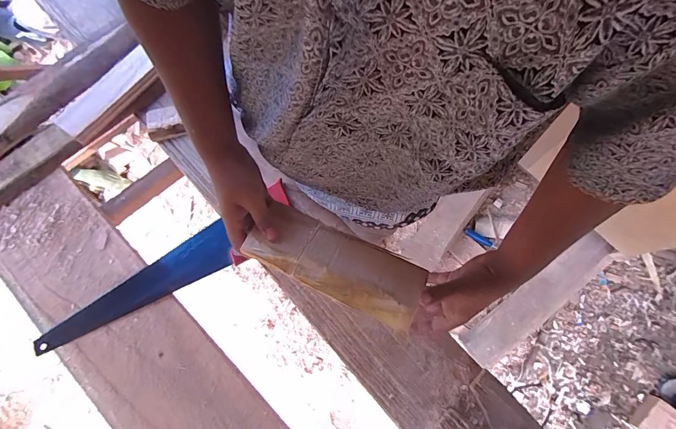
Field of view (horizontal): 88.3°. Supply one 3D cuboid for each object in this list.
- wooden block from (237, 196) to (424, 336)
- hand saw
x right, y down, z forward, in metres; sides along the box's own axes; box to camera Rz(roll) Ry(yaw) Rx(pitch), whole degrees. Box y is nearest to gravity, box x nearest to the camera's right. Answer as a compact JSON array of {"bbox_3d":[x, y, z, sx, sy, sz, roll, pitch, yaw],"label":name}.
[{"bbox_3d":[-0.002,0.064,0.459,0.227,0.023,0.085,25,77,4],"label":"wooden block"},{"bbox_3d":[-0.275,0.096,0.577,0.452,0.017,0.087,-31,76,-6],"label":"hand saw"}]

